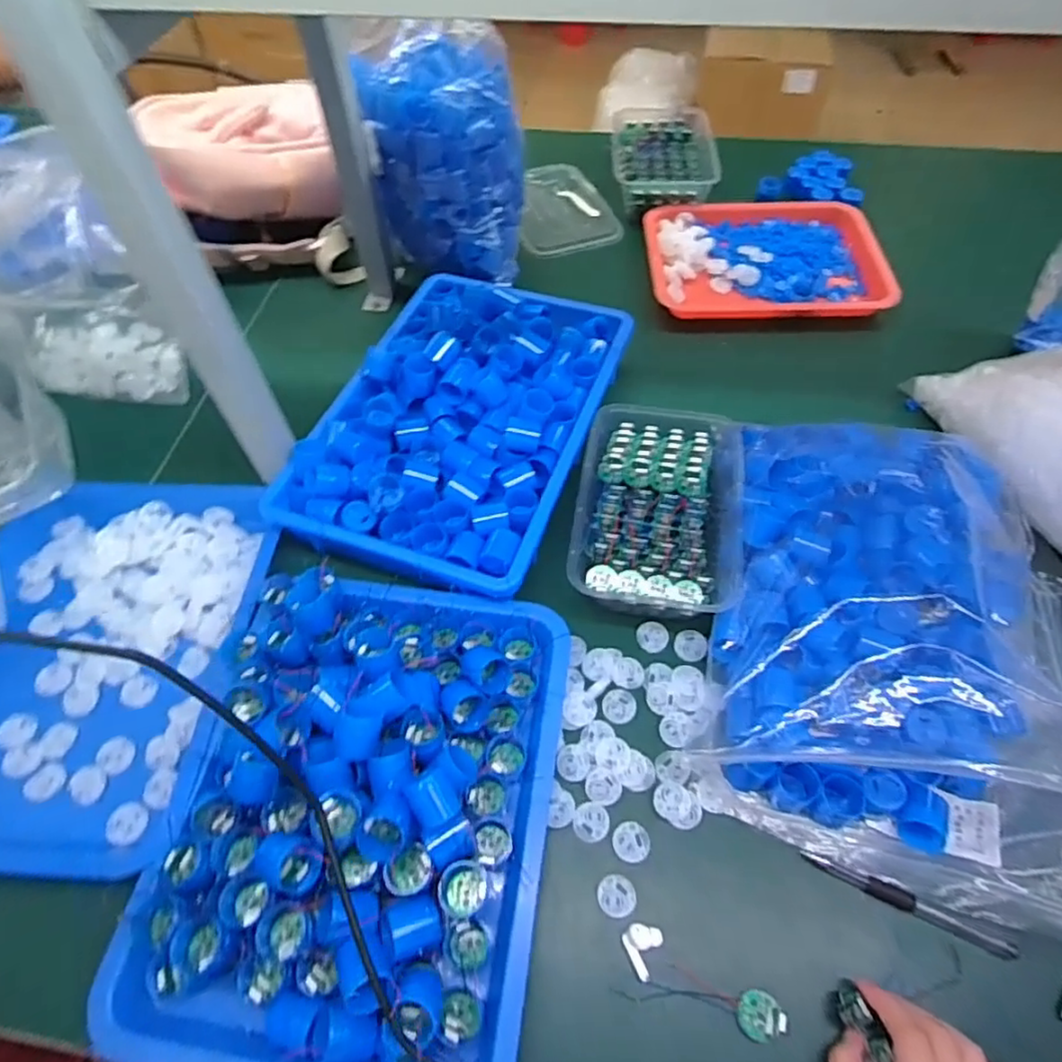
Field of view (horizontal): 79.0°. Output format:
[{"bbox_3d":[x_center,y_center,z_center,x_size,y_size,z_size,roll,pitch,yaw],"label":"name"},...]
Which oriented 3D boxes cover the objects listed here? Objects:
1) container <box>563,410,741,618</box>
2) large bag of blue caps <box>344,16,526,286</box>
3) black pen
[{"bbox_3d":[0.115,-0.029,0.587,0.140,0.051,0.223,7,57,7],"label":"container"},{"bbox_3d":[-0.093,-0.422,0.729,0.170,0.233,0.126,-4,56,-1],"label":"large bag of blue caps"},{"bbox_3d":[0.254,0.251,0.434,0.134,0.008,0.012,21,59,15],"label":"black pen"}]

